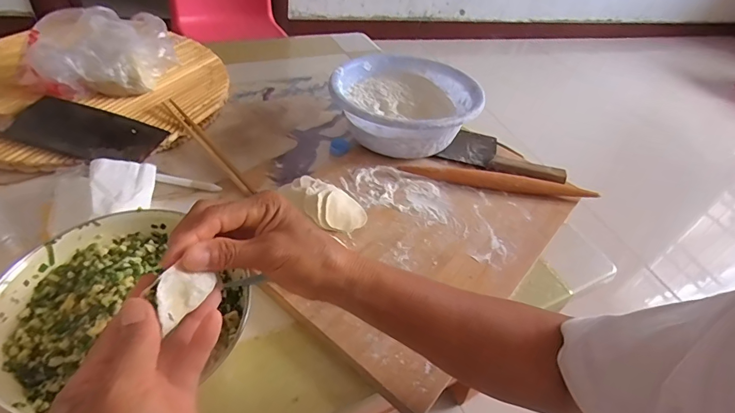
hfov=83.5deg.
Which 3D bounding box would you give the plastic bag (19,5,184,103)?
[{"bbox_3d":[-0.416,-0.235,0.643,0.209,0.114,0.099,-7,47,-20],"label":"plastic bag"}]

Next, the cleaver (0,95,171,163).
[{"bbox_3d":[-0.449,-0.125,0.577,0.295,0.035,0.104,15,43,3],"label":"cleaver"}]

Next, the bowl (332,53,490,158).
[{"bbox_3d":[0.050,-0.167,0.678,0.214,0.096,0.253,-3,45,-16],"label":"bowl"}]

